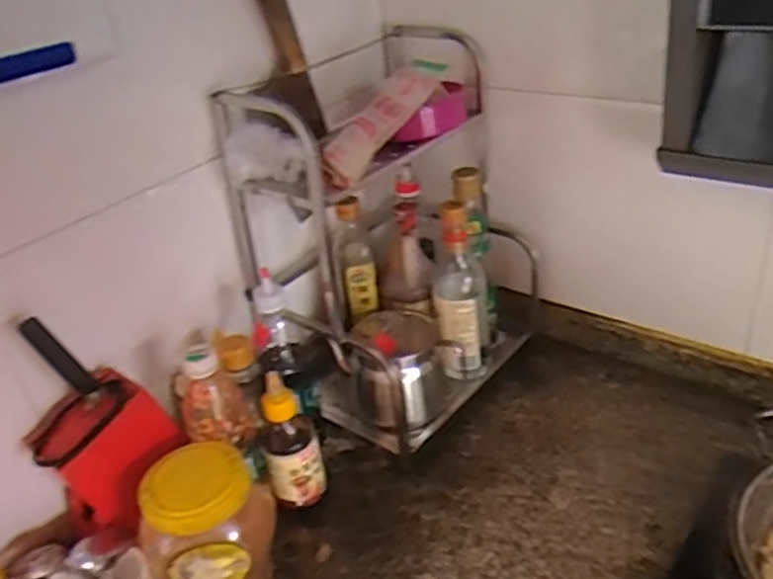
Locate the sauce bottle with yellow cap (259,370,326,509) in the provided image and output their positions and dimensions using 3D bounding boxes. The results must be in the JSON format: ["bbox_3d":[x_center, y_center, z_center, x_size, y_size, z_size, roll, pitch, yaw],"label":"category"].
[{"bbox_3d":[-0.102,0.159,0.732,0.055,0.157,0.042,-12,33,-9],"label":"sauce bottle with yellow cap"}]

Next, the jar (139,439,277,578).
[{"bbox_3d":[-0.166,0.232,0.649,0.096,0.159,0.099,-5,32,3],"label":"jar"}]

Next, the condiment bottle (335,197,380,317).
[{"bbox_3d":[-0.040,-0.044,0.883,0.042,0.147,0.053,-15,33,-13],"label":"condiment bottle"}]

